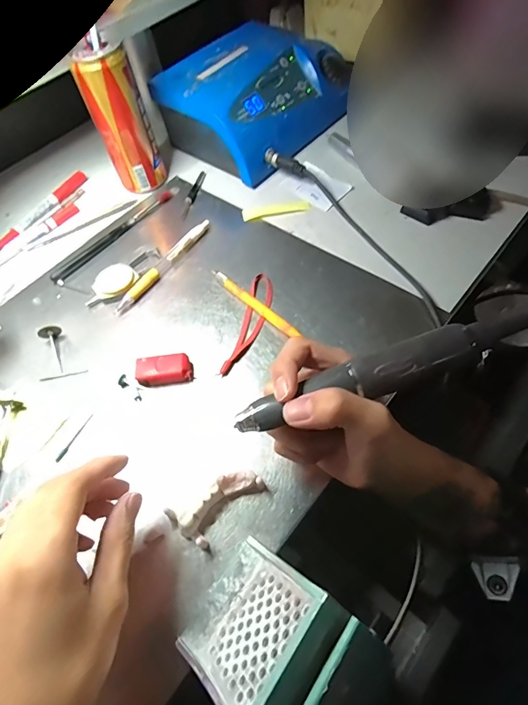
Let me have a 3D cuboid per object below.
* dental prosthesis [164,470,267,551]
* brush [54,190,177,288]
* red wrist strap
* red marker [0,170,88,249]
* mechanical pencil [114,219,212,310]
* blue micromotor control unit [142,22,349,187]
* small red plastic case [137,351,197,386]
[{"bbox_3d":[-0.031,0.106,0.278,0.068,0.017,0.032,-28,59,-14],"label":"dental prosthesis"},{"bbox_3d":[-0.162,-0.138,0.456,0.016,0.007,0.182,29,63,21],"label":"brush"},{"bbox_3d":[-0.011,-0.028,0.365,0.023,0.004,0.114,10,58,11],"label":"red wrist strap"},{"bbox_3d":[-0.268,-0.178,0.489,0.017,0.011,0.142,24,61,19],"label":"red marker"},{"bbox_3d":[-0.101,-0.092,0.414,0.015,0.010,0.137,26,62,20],"label":"mechanical pencil"},{"bbox_3d":[-0.011,-0.322,0.514,0.195,0.089,0.228,23,61,18],"label":"blue micromotor control unit"},{"bbox_3d":[-0.082,0.015,0.336,0.044,0.017,0.023,-8,56,-1],"label":"small red plastic case"}]

